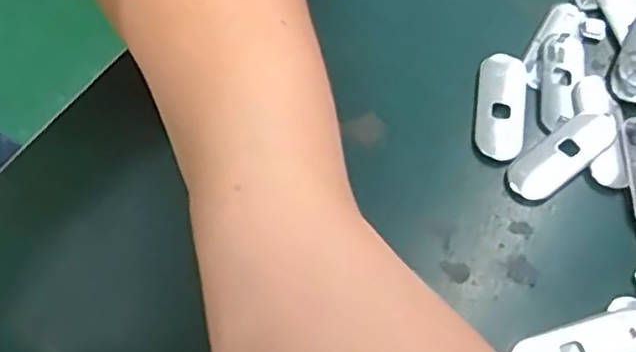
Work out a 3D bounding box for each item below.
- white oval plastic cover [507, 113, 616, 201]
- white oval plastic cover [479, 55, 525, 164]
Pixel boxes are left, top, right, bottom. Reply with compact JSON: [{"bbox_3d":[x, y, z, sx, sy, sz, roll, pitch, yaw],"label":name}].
[{"bbox_3d":[0.097,-0.010,0.252,0.050,0.004,0.018,-31,69,-18],"label":"white oval plastic cover"},{"bbox_3d":[0.075,-0.029,0.262,0.019,0.004,0.051,10,62,2],"label":"white oval plastic cover"}]

